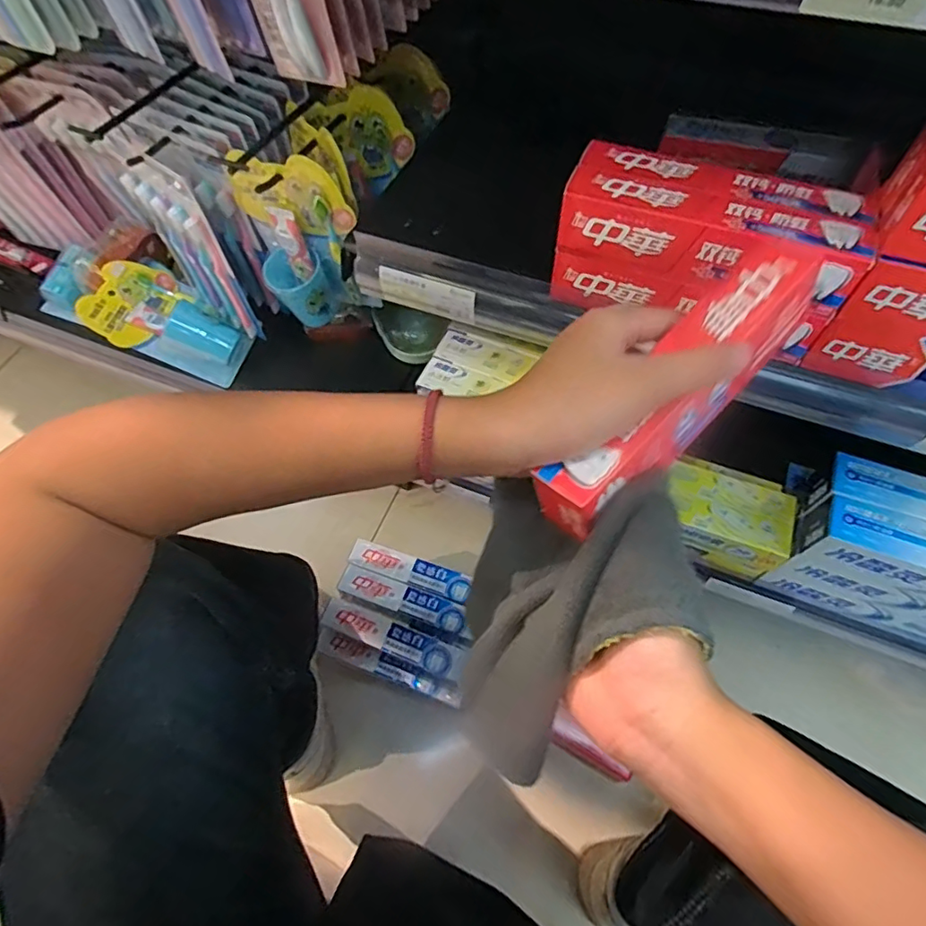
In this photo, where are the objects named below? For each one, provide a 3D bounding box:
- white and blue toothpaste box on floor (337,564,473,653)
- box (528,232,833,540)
[{"bbox_3d":[-0.080,0.164,0.650,0.142,0.041,0.040,19,64,12],"label":"white and blue toothpaste box on floor"},{"bbox_3d":[0.113,-0.039,0.283,0.042,0.044,0.187,40,79,21],"label":"box"}]

